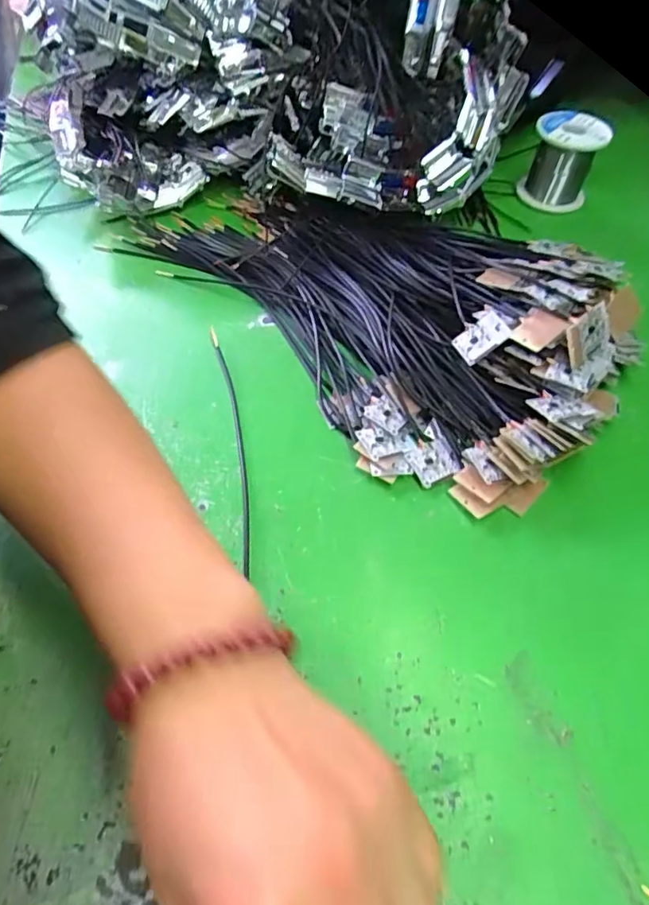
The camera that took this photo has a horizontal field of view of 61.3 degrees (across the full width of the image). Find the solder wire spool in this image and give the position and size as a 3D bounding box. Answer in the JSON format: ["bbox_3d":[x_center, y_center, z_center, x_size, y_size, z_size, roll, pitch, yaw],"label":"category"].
[{"bbox_3d":[0.212,-0.258,0.488,0.056,0.067,0.056,0,53,0],"label":"solder wire spool"}]

